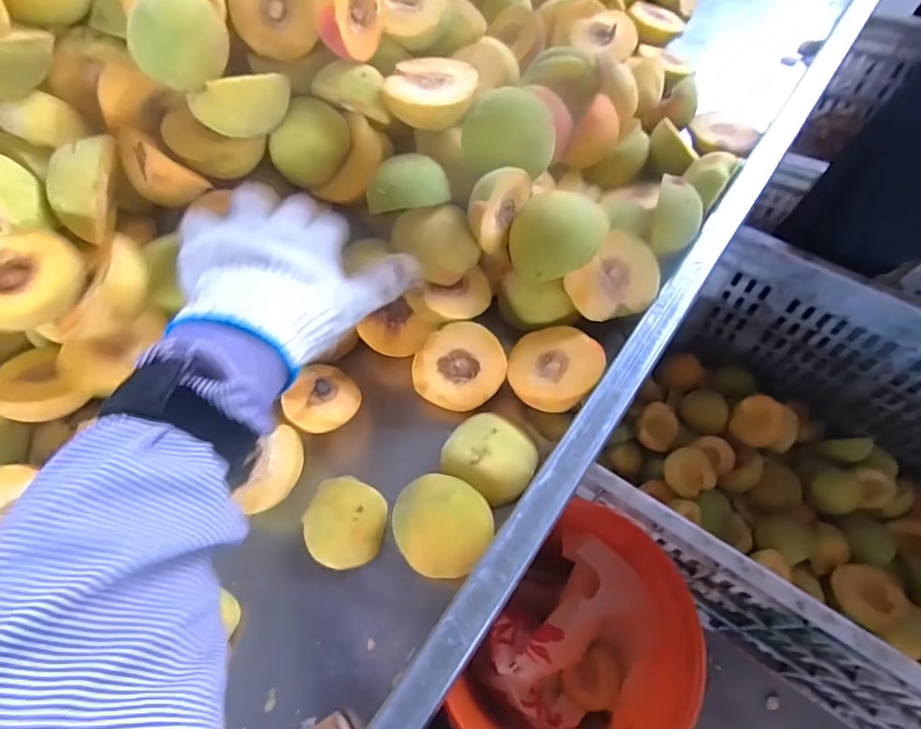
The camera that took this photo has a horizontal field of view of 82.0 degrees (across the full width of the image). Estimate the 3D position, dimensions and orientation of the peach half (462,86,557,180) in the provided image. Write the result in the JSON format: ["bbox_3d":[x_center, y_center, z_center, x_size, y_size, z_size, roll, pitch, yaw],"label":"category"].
[{"bbox_3d":[0.033,-0.158,0.362,0.061,0.025,0.057,0,103,14],"label":"peach half"}]

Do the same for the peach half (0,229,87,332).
[{"bbox_3d":[-0.265,-0.051,0.317,0.066,0.050,0.030,-37,30,-31],"label":"peach half"}]

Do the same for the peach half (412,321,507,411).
[{"bbox_3d":[0.001,0.002,0.386,0.059,0.031,0.061,0,87,5],"label":"peach half"}]

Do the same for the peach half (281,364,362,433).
[{"bbox_3d":[-0.099,0.030,0.378,0.044,0.026,0.058,33,35,-4],"label":"peach half"}]

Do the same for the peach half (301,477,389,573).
[{"bbox_3d":[-0.077,0.101,0.345,0.053,0.022,0.053,27,66,17],"label":"peach half"}]

